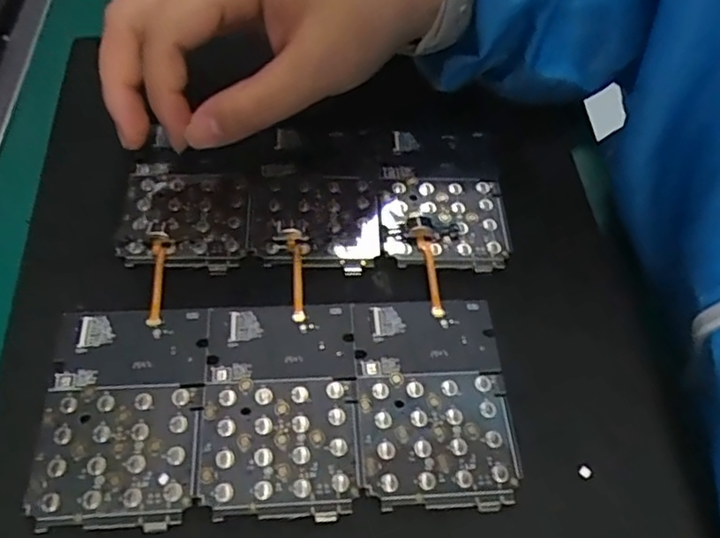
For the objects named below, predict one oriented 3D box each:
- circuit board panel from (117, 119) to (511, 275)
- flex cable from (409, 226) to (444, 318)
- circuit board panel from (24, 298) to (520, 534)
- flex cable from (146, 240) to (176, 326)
[{"bbox_3d":[-0.019,-0.036,0.281,0.162,0.005,0.077,0,58,-3],"label":"circuit board panel"},{"bbox_3d":[0.029,0.001,0.262,0.009,0.006,0.040,-5,58,-6],"label":"flex cable"},{"bbox_3d":[-0.028,0.048,0.230,0.162,0.006,0.078,-2,58,-4],"label":"circuit board panel"},{"bbox_3d":[-0.080,0.005,0.252,0.008,0.004,0.038,-1,58,-4],"label":"flex cable"}]

